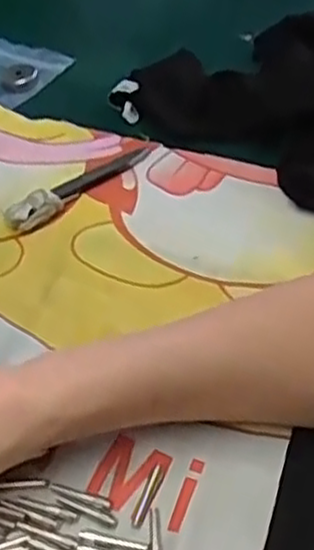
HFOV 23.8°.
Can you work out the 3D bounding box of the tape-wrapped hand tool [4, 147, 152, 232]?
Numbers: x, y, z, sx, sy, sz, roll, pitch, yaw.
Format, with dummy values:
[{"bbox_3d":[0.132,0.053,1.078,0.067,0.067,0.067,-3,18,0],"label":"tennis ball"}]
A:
[{"bbox_3d":[-0.048,-0.061,0.474,0.108,0.014,0.019,-36,52,-28],"label":"tape-wrapped hand tool"}]

